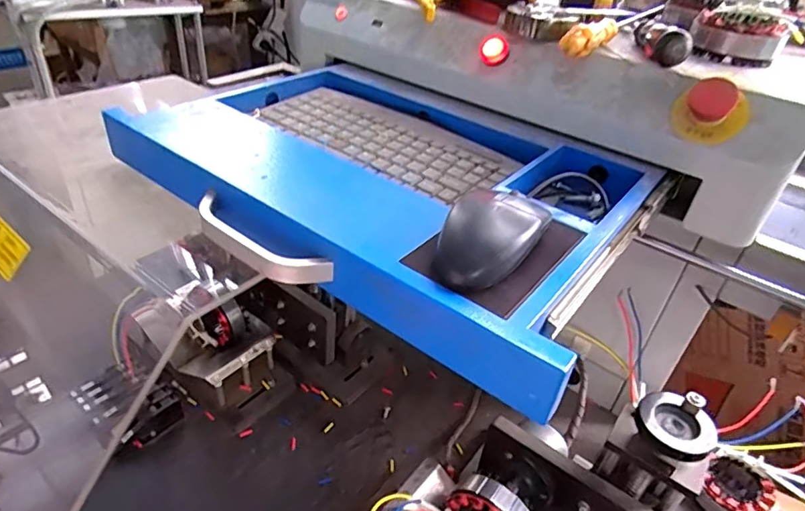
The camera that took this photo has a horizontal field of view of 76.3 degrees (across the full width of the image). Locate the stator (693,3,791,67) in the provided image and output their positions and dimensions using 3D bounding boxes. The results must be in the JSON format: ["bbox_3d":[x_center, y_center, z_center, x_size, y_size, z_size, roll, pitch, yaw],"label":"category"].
[{"bbox_3d":[0.351,-0.231,0.536,0.088,0.043,0.078,26,41,26],"label":"stator"}]

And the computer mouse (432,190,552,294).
[{"bbox_3d":[0.057,-0.014,0.341,0.058,0.036,0.090,22,39,22],"label":"computer mouse"}]

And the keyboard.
[{"bbox_3d":[-0.022,-0.127,0.539,0.275,0.015,0.124,29,42,29],"label":"keyboard"}]

